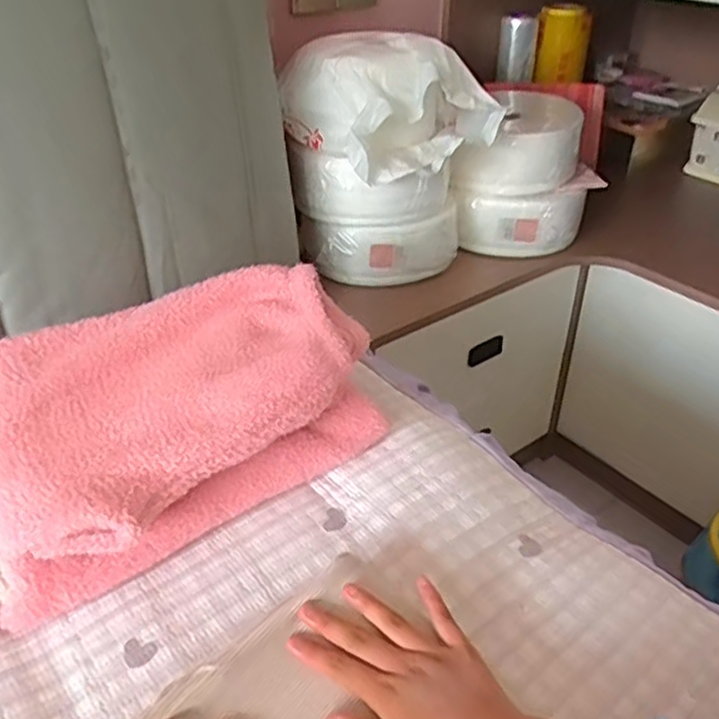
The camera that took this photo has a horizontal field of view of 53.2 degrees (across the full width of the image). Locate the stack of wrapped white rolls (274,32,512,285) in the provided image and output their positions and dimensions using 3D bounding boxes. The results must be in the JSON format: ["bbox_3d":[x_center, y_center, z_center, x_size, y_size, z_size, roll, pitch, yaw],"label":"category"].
[{"bbox_3d":[0.045,-0.292,1.078,0.221,0.317,0.227,-29,45,-35],"label":"stack of wrapped white rolls"}]

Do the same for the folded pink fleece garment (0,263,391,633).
[{"bbox_3d":[-0.169,0.042,0.635,0.351,0.136,0.217,-24,42,-31],"label":"folded pink fleece garment"}]

